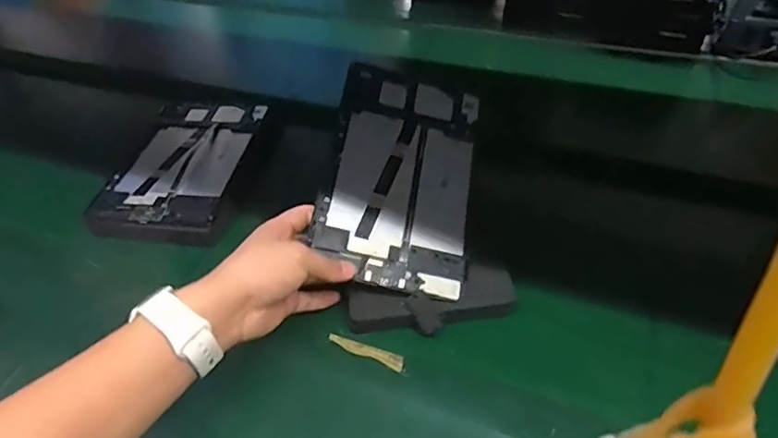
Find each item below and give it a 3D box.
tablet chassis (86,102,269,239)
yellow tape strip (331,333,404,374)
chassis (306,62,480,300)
[{"bbox_3d":[-0.252,-0.072,0.665,0.141,0.019,0.253,4,44,5],"label":"tablet chassis"},{"bbox_3d":[-0.020,0.116,0.473,0.071,0.004,0.013,16,45,20],"label":"yellow tape strip"},{"bbox_3d":[0.013,-0.042,0.528,0.143,0.008,0.223,13,65,-6],"label":"chassis"}]

